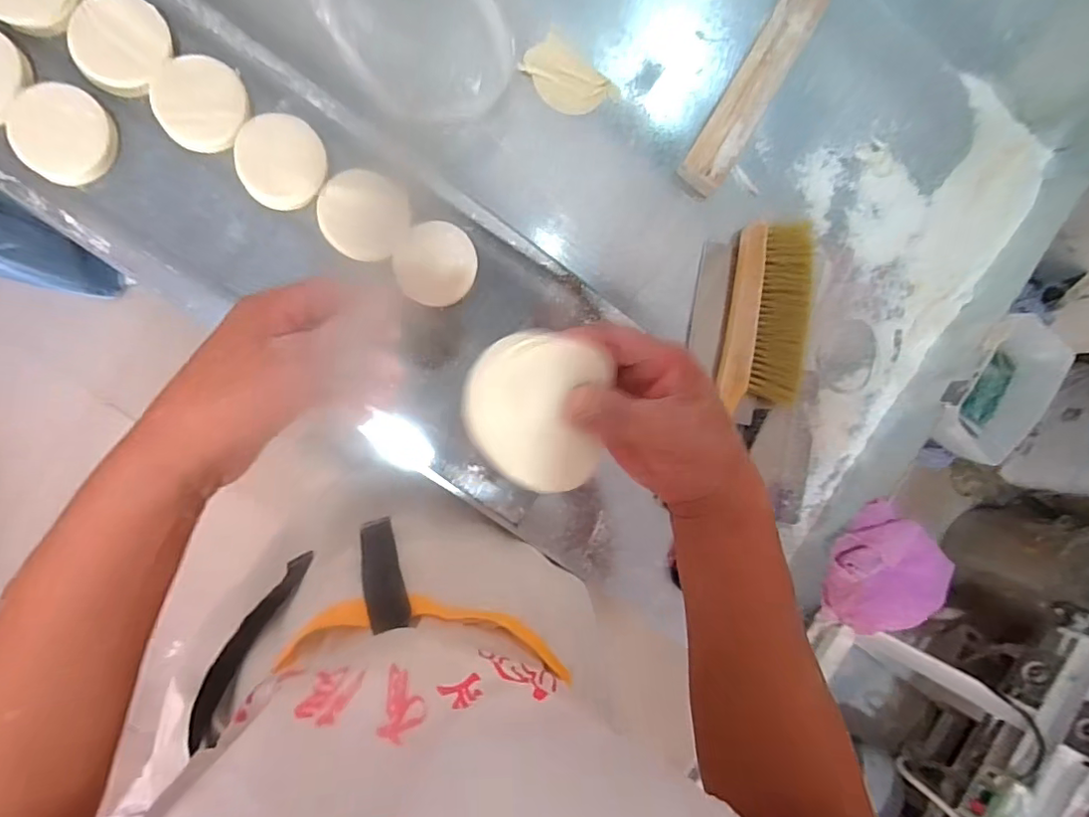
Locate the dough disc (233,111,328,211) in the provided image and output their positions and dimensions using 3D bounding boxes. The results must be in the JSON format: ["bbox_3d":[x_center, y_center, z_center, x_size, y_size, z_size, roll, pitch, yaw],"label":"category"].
[{"bbox_3d":[-0.263,-0.245,0.556,0.082,0.021,0.084,0,91,-8],"label":"dough disc"}]

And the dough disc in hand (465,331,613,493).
[{"bbox_3d":[-0.003,0.002,0.302,0.076,0.022,0.081,0,91,-8],"label":"dough disc in hand"}]

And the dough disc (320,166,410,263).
[{"bbox_3d":[-0.184,-0.199,0.567,0.090,0.016,0.085,0,91,-8],"label":"dough disc"}]

